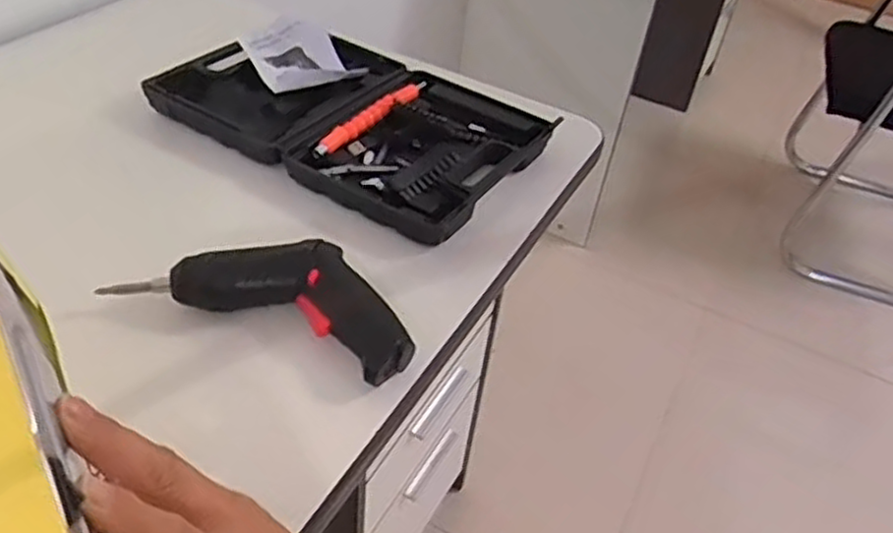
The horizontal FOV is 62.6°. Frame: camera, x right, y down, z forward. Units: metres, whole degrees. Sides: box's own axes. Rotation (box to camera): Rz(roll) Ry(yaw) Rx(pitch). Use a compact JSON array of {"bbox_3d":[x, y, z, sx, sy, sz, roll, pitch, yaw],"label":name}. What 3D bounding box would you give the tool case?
[{"bbox_3d":[-0.090,-0.144,0.708,0.342,0.031,0.213,28,45,22],"label":"tool case"}]

